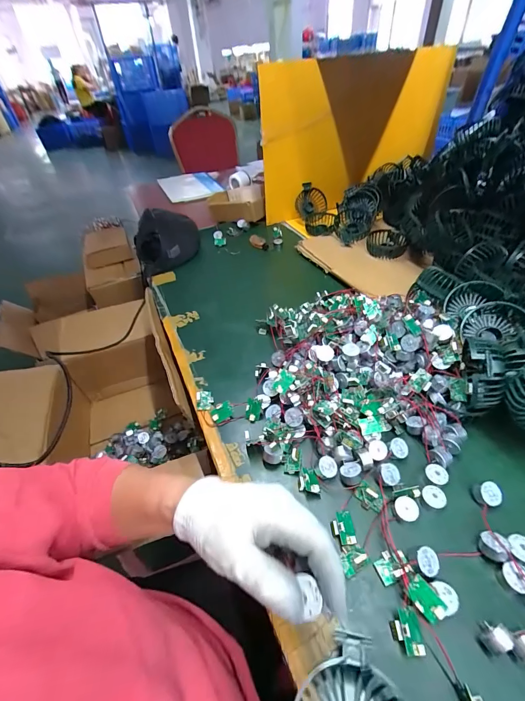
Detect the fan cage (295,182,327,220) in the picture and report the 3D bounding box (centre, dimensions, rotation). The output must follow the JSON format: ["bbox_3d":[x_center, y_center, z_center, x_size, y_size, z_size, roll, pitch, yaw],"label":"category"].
[{"bbox_3d":[0.137,-0.412,0.875,0.080,0.085,0.045,6,45,12],"label":"fan cage"}]

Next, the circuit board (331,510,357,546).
[{"bbox_3d":[0.080,0.178,0.316,0.022,0.008,0.029,-10,46,4],"label":"circuit board"}]

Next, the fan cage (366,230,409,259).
[{"bbox_3d":[0.282,-0.242,0.716,0.081,0.035,0.072,5,44,11],"label":"fan cage"}]

